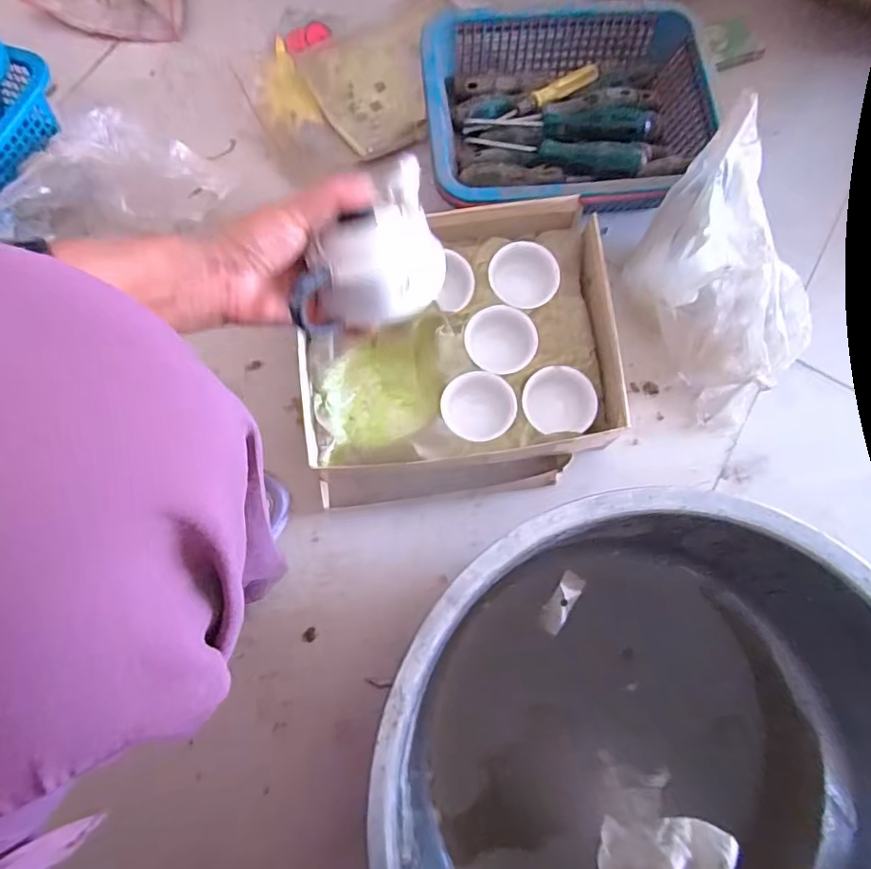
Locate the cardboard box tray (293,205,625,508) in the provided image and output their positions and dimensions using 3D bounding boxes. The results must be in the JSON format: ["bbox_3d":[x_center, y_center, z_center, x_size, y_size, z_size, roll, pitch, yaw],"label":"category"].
[{"bbox_3d":[0.025,-0.075,0.501,0.279,0.076,0.245,-6,77,-3],"label":"cardboard box tray"}]

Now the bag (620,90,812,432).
[{"bbox_3d":[0.269,-0.141,0.504,0.108,0.144,0.224,-23,78,-7],"label":"bag"}]

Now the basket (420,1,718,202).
[{"bbox_3d":[0.138,-0.327,0.569,0.297,0.080,0.223,-7,77,-3],"label":"basket"}]

